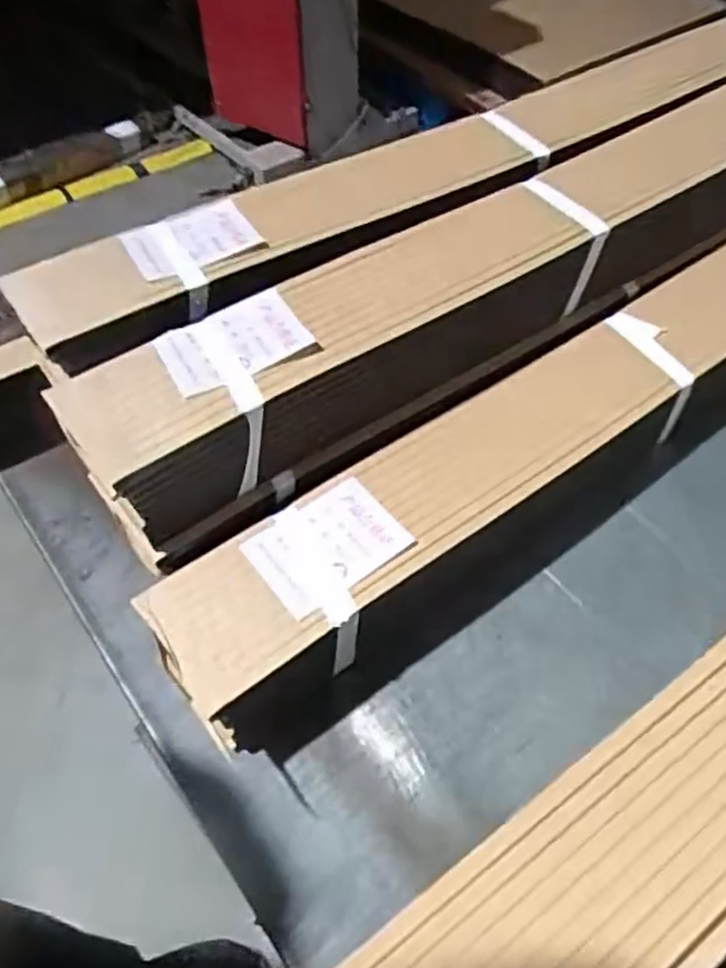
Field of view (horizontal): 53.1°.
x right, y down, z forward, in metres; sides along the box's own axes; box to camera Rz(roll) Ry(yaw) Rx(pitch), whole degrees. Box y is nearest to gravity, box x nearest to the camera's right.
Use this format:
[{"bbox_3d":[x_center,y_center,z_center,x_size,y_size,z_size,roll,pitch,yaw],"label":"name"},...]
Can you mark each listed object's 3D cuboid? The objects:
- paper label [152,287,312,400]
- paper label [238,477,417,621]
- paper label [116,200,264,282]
[{"bbox_3d":[-0.093,-0.104,0.530,0.105,0.008,0.071,-28,59,-22],"label":"paper label"},{"bbox_3d":[-0.025,0.043,0.525,0.105,0.008,0.075,-32,58,-23],"label":"paper label"},{"bbox_3d":[-0.144,-0.207,0.614,0.105,0.010,0.082,-26,57,-18],"label":"paper label"}]

